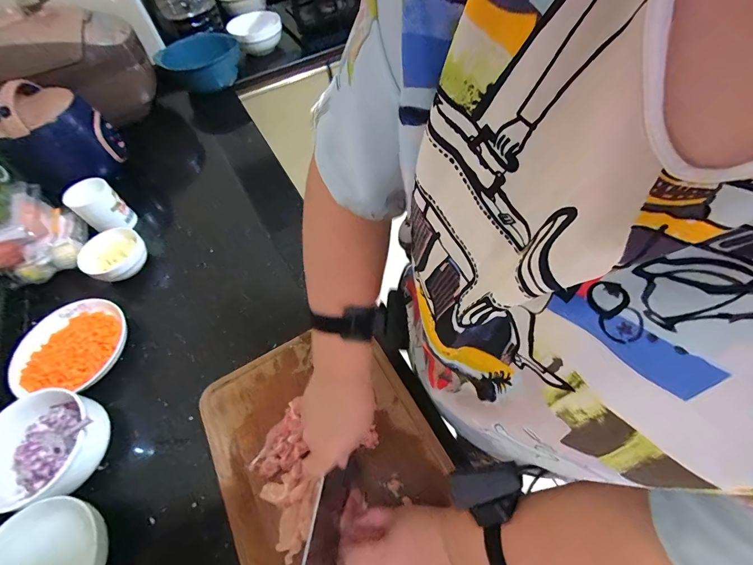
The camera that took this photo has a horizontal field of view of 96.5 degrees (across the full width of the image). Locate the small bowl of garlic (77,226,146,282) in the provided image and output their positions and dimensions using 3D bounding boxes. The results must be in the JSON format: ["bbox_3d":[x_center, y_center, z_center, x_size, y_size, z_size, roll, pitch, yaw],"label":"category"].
[{"bbox_3d":[-0.531,-0.057,0.681,0.097,0.050,0.111,33,66,23],"label":"small bowl of garlic"}]

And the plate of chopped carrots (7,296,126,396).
[{"bbox_3d":[-0.531,0.106,0.591,0.190,0.034,0.165,0,57,5],"label":"plate of chopped carrots"}]

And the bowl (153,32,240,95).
[{"bbox_3d":[-0.575,-0.711,1.094,0.191,0.118,0.233,35,66,24],"label":"bowl"}]

